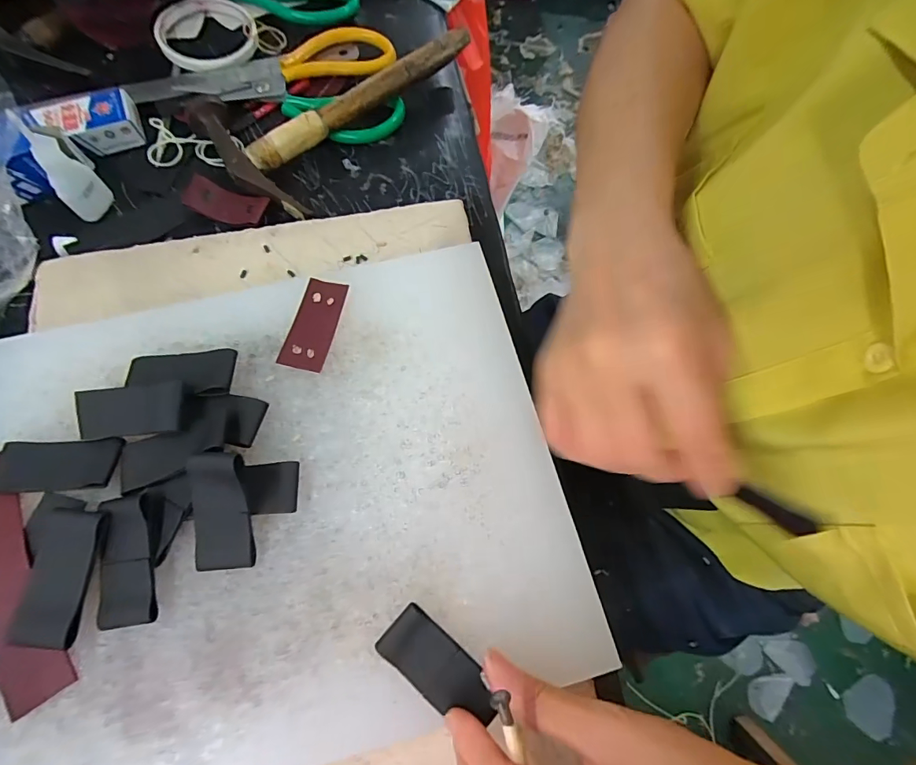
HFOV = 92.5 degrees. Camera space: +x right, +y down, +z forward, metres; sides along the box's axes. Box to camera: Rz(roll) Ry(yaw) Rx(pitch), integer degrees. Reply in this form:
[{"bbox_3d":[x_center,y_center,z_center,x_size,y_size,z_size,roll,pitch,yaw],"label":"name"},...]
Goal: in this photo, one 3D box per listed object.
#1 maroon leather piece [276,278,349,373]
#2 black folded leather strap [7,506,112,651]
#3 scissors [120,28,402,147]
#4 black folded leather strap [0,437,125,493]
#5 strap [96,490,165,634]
[{"bbox_3d":[-0.088,-0.036,0.268,0.026,0.004,0.059,14,71,2],"label":"maroon leather piece"},{"bbox_3d":[-0.190,0.092,0.210,0.027,0.010,0.060,6,71,0],"label":"black folded leather strap"},{"bbox_3d":[-0.166,-0.257,0.383,0.227,0.014,0.119,-9,70,-7],"label":"scissors"},{"bbox_3d":[-0.212,0.044,0.232,0.062,0.006,0.027,-2,71,-3],"label":"black folded leather strap"},{"bbox_3d":[-0.162,0.086,0.215,0.029,0.017,0.059,-8,72,-5],"label":"strap"}]

